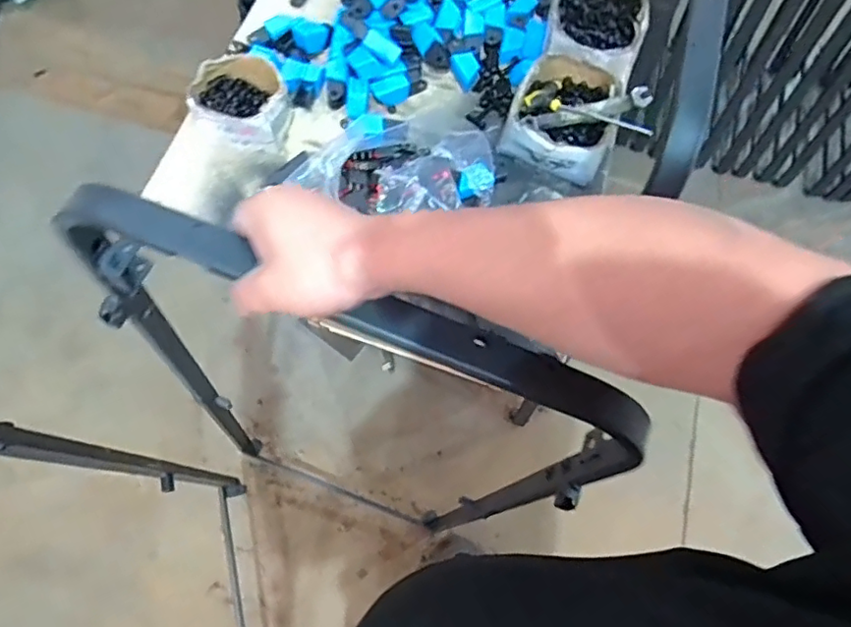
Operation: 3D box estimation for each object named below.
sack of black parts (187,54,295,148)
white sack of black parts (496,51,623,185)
[{"bbox_3d":[-0.260,-0.300,0.830,0.131,0.072,0.124,0,68,-2],"label":"sack of black parts"},{"bbox_3d":[0.206,-0.291,0.849,0.146,0.074,0.180,23,69,7],"label":"white sack of black parts"}]

